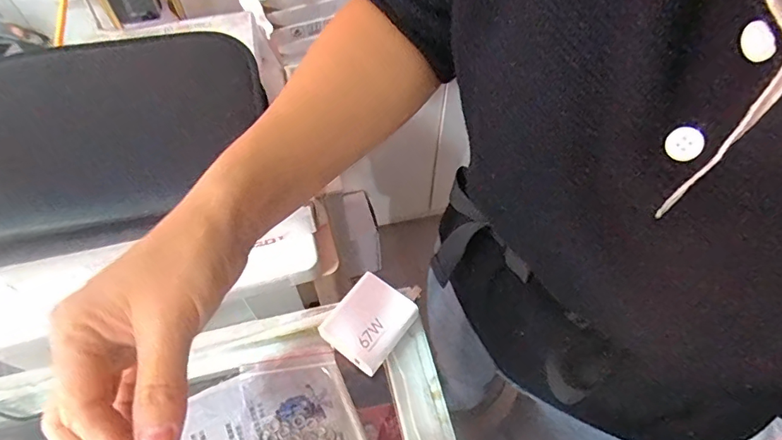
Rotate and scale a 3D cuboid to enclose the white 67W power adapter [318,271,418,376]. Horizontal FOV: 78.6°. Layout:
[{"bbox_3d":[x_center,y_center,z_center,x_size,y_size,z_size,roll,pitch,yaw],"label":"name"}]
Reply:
[{"bbox_3d":[-0.016,0.076,0.351,0.049,0.028,0.057,33,64,18],"label":"white 67W power adapter"}]

